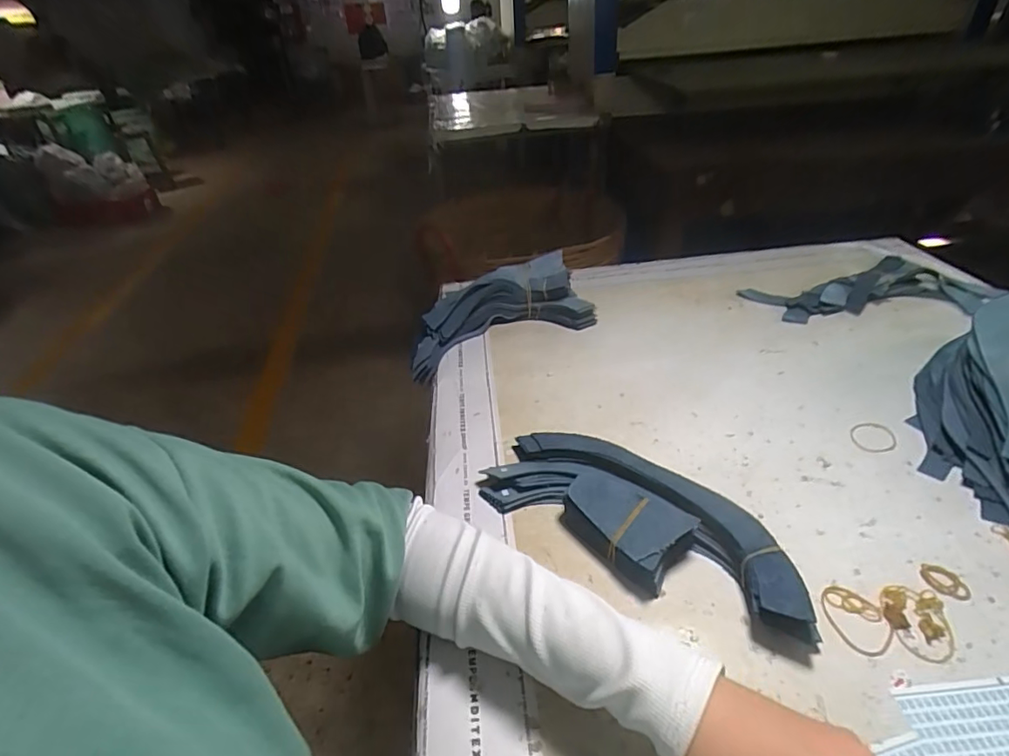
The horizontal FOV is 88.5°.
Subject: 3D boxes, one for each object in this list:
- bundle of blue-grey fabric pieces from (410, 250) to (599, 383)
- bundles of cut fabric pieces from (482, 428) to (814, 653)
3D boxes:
[{"bbox_3d":[-0.016,-0.086,0.650,0.230,0.073,0.108,-17,37,-18],"label":"bundle of blue-grey fabric pieces"},{"bbox_3d":[0.105,0.101,0.413,0.259,0.037,0.097,19,41,29],"label":"bundles of cut fabric pieces"}]

